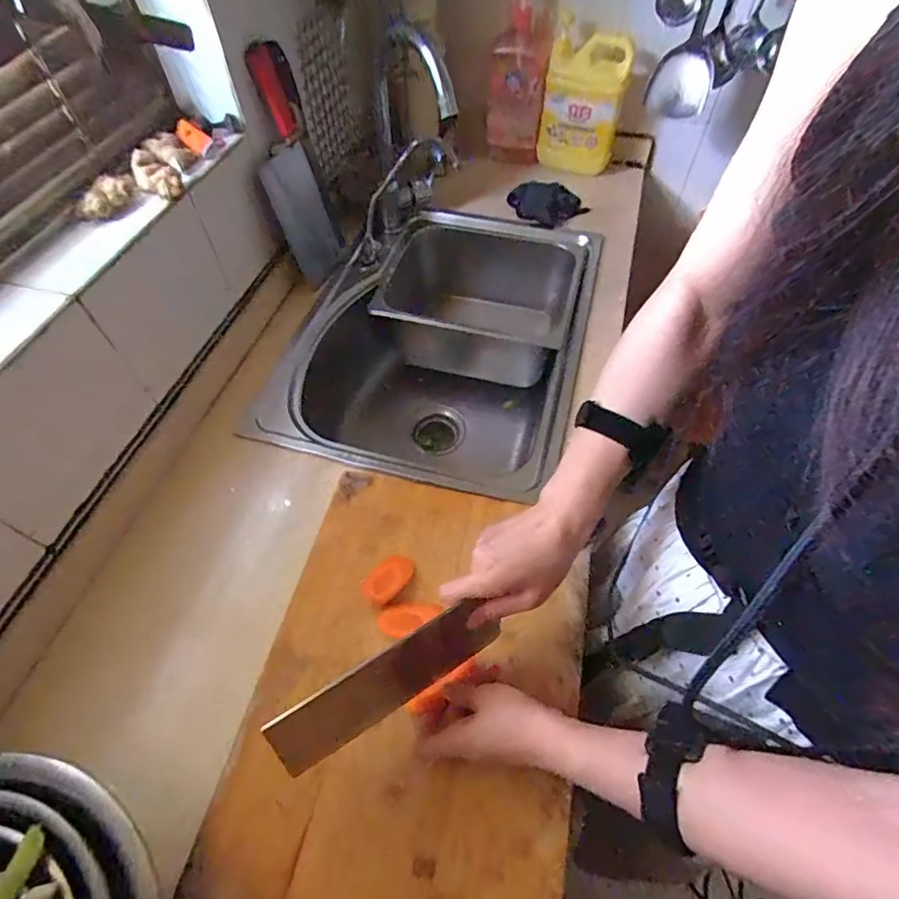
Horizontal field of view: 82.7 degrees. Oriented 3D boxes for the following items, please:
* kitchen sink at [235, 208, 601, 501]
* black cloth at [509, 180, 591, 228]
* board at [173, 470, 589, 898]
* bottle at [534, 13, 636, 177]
[{"bbox_3d":[-0.017,-0.148,0.886,0.455,0.235,0.589,14,58,9],"label":"kitchen sink"},{"bbox_3d":[0.186,-0.467,0.968,0.137,0.032,0.098,37,64,25],"label":"black cloth"},{"bbox_3d":[-0.031,0.226,0.491,0.299,0.027,0.444,9,56,10],"label":"board"},{"bbox_3d":[0.244,-0.638,0.939,0.142,0.213,0.070,7,57,5],"label":"bottle"}]

